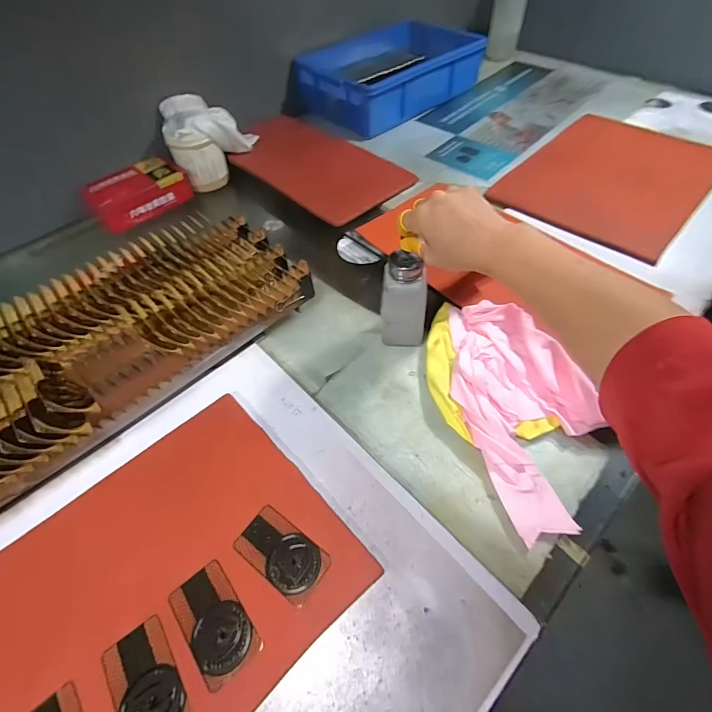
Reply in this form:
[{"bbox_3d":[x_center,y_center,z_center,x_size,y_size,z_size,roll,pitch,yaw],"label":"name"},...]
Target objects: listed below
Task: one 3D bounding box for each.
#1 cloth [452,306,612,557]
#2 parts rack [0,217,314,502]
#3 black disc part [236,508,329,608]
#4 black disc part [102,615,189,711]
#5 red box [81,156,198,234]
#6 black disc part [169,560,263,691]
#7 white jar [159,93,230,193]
[{"bbox_3d":[0.191,0.045,0.445,0.146,0.055,0.270,-16,56,-8],"label":"cloth"},{"bbox_3d":[-0.349,0.016,0.456,0.243,0.105,0.592,34,63,24],"label":"parts rack"},{"bbox_3d":[-0.071,0.187,0.371,0.087,0.005,0.048,30,62,22],"label":"black disc part"},{"bbox_3d":[-0.170,0.267,0.314,0.049,0.005,0.087,-31,59,-18],"label":"black disc part"},{"bbox_3d":[-0.417,-0.312,0.739,0.105,0.066,0.183,36,64,25],"label":"red box"},{"bbox_3d":[-0.124,0.231,0.340,0.049,0.004,0.087,-34,60,-19],"label":"black disc part"},{"bbox_3d":[-0.316,-0.412,0.762,0.094,0.136,0.090,-21,56,-12],"label":"white jar"}]

